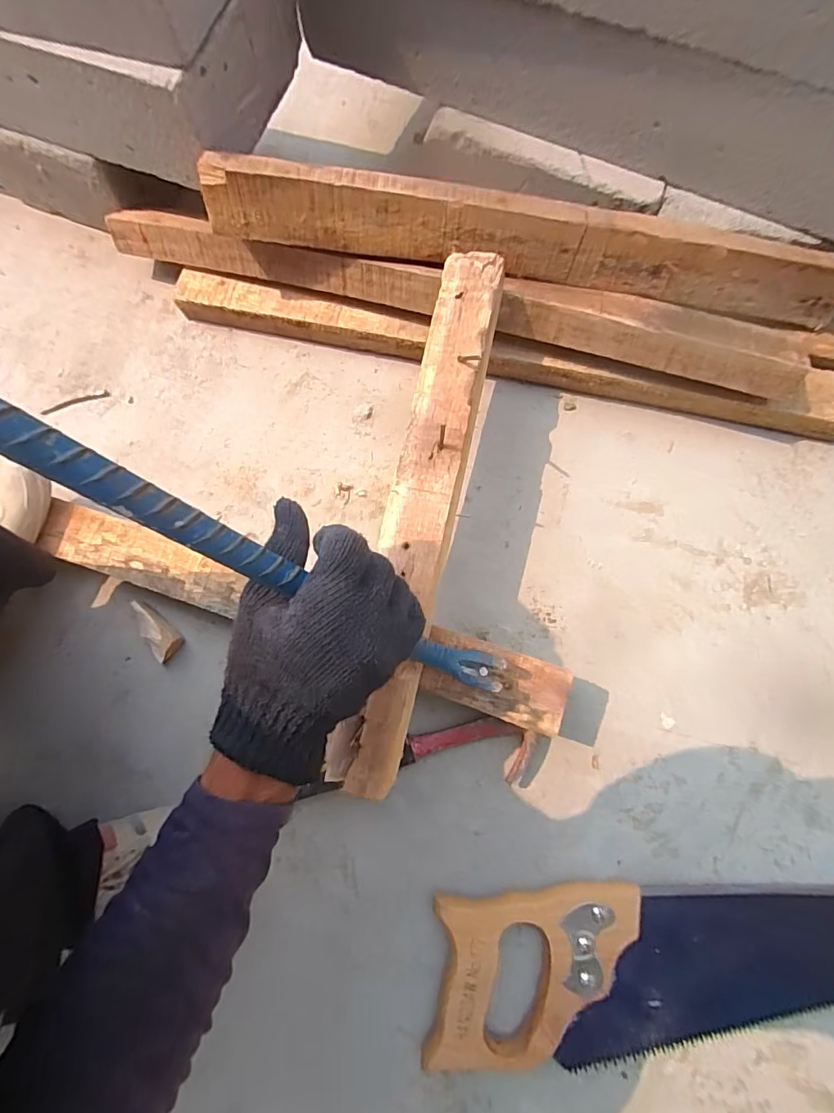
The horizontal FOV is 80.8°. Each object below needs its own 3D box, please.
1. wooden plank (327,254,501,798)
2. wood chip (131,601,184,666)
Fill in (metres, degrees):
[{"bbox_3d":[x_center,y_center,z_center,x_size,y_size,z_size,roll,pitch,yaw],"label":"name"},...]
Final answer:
[{"bbox_3d":[0.004,-0.041,0.405,0.056,0.026,0.453,11,82,5],"label":"wooden plank"},{"bbox_3d":[-0.259,0.074,0.483,0.061,0.027,0.032,37,80,10],"label":"wood chip"}]

